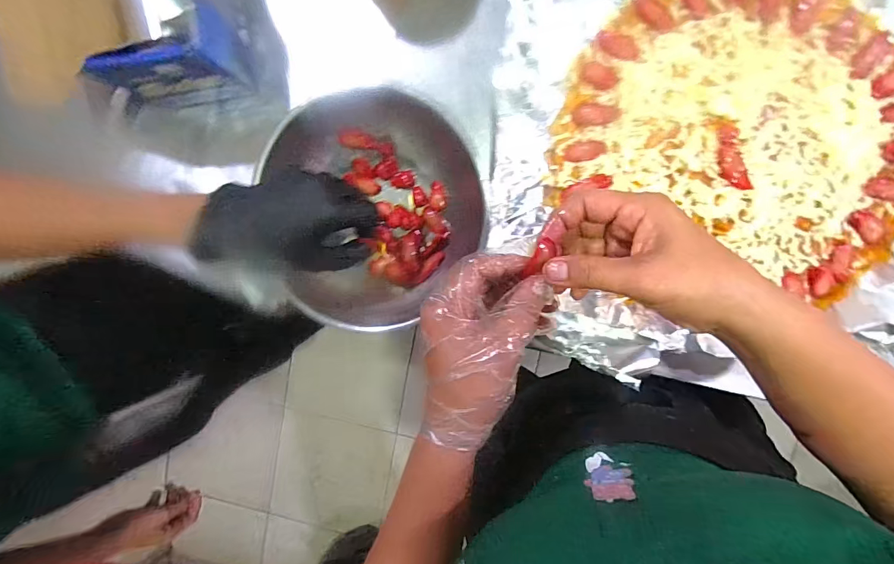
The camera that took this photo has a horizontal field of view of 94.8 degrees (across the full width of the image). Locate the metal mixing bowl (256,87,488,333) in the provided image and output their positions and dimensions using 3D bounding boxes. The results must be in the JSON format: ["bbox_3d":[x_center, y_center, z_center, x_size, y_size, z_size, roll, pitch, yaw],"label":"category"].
[{"bbox_3d":[-0.064,-0.070,0.410,0.201,0.084,0.228,-13,94,7],"label":"metal mixing bowl"}]

